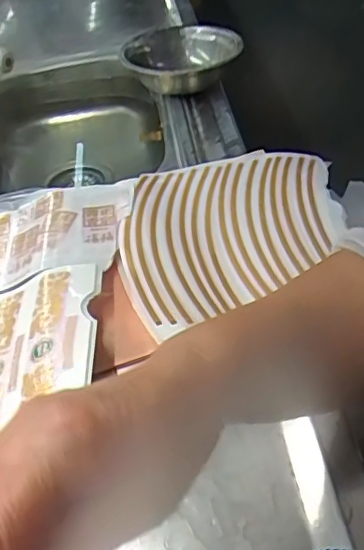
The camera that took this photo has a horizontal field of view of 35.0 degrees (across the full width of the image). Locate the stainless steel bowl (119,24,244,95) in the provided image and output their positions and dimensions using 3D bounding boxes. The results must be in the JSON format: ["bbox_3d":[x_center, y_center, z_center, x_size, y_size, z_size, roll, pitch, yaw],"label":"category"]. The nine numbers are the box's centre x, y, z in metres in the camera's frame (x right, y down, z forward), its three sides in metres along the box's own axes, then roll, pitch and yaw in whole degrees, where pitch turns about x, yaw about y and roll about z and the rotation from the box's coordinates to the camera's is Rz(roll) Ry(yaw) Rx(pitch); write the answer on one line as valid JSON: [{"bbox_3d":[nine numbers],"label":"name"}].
[{"bbox_3d":[-0.001,-0.300,0.807,0.151,0.058,0.136,-16,43,-10],"label":"stainless steel bowl"}]

